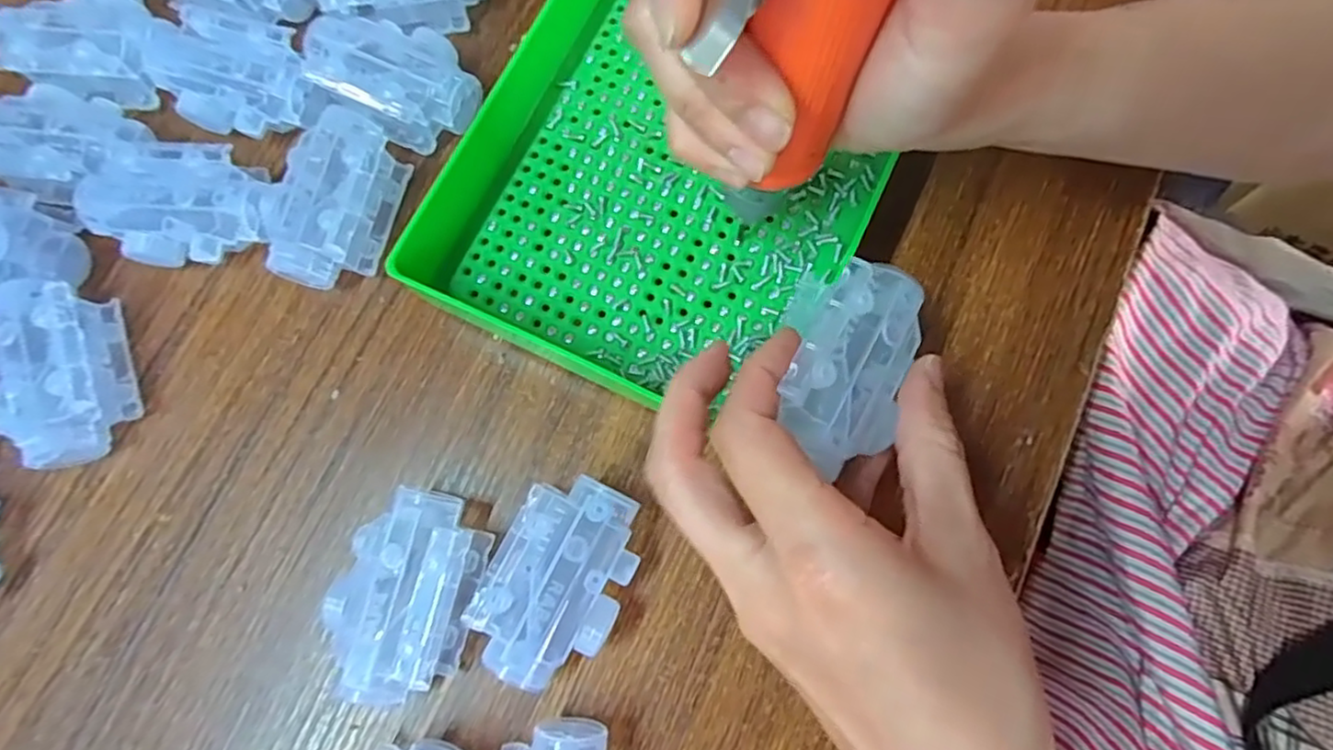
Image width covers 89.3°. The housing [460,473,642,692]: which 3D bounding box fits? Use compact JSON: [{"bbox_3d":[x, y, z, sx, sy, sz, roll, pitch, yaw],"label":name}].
[{"bbox_3d":[-0.036,0.070,0.236,0.043,0.029,0.067,28,79,7],"label":"housing"}]

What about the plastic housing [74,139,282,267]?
[{"bbox_3d":[-0.193,-0.067,0.271,0.071,0.028,0.043,0,77,1],"label":"plastic housing"}]

